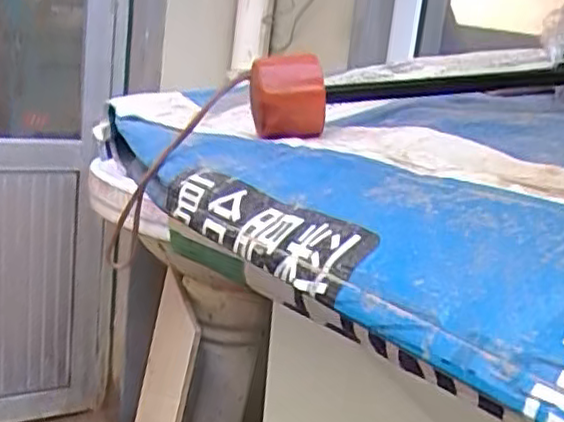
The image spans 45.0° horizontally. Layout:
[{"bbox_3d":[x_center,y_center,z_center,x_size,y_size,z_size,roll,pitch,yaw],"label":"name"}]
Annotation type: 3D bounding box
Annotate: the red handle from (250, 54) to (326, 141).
[{"bbox_3d":[0.003,-0.054,0.322,0.034,0.037,0.040,4,13,-5],"label":"red handle"}]

